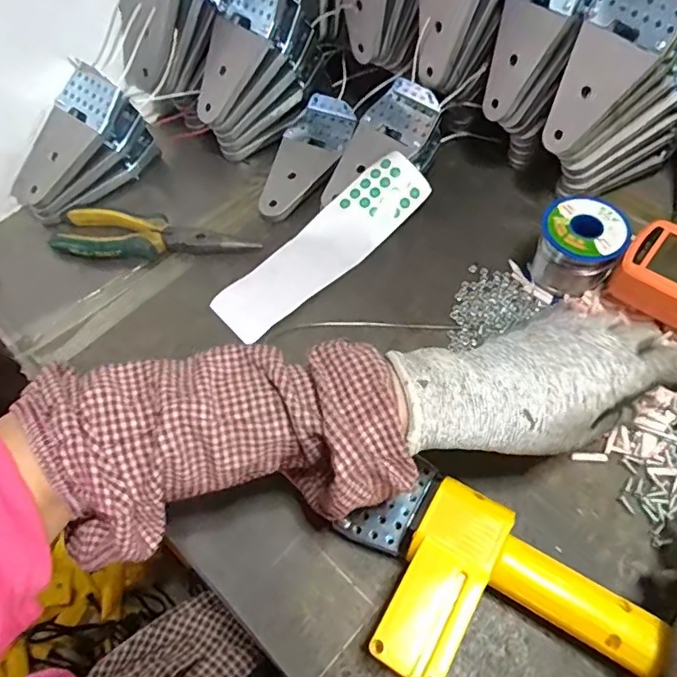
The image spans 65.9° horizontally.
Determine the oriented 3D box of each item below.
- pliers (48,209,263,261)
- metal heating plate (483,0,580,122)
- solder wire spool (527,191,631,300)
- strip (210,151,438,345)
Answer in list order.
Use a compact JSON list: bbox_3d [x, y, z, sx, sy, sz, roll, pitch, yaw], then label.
[{"bbox_3d":[-0.174,-0.089,0.490,0.190,0.016,0.048,12,62,9],"label":"pliers"},{"bbox_3d":[0.158,-0.255,0.438,0.008,0.134,0.064,-12,45,-35],"label":"metal heating plate"},{"bbox_3d":[0.198,-0.075,0.437,0.064,0.060,0.060,26,65,16],"label":"solder wire spool"},{"bbox_3d":[-0.014,-0.087,0.468,0.217,0.043,0.060,-39,66,-18],"label":"strip"}]

